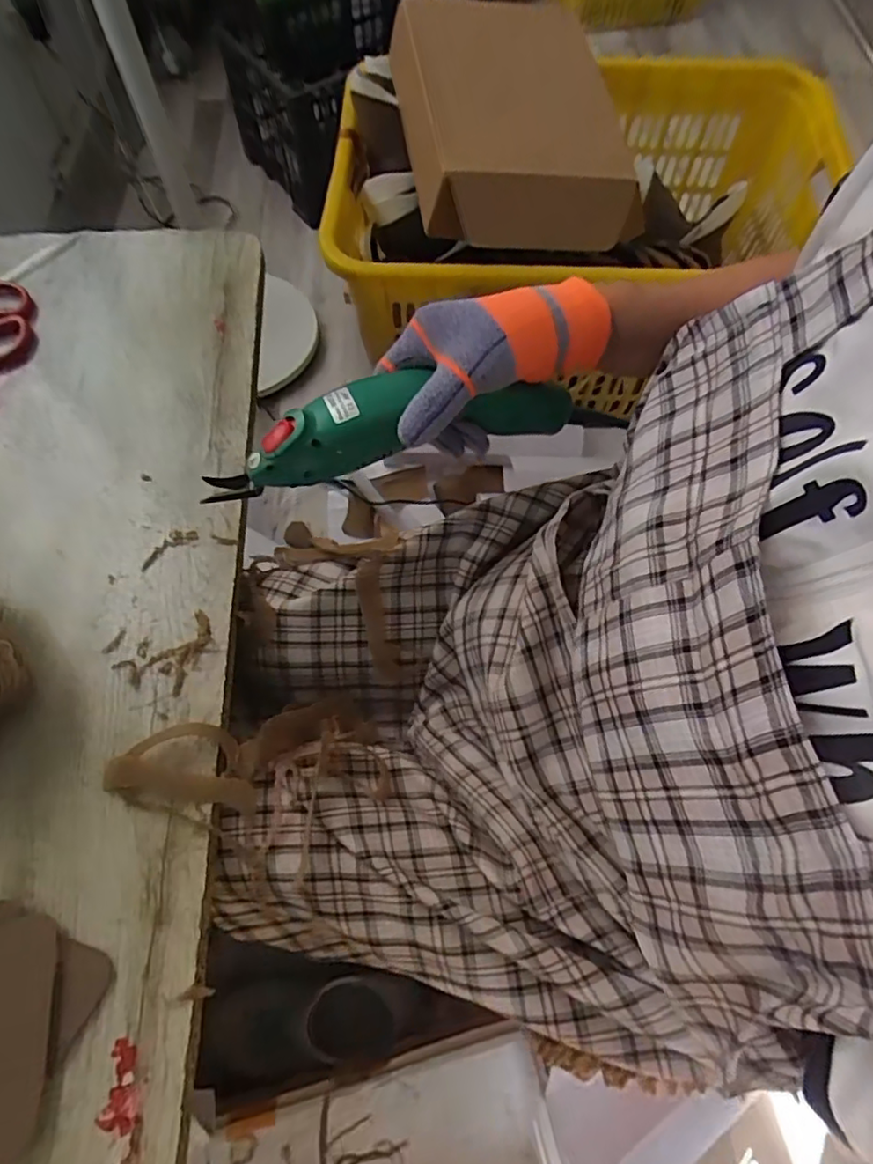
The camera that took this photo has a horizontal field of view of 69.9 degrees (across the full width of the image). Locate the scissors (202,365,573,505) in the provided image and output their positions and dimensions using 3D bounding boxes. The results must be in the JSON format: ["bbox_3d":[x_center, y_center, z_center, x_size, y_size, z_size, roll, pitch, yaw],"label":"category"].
[{"bbox_3d":[-0.021,-0.097,0.400,0.242,0.063,0.037,-16,64,-20],"label":"scissors"}]

